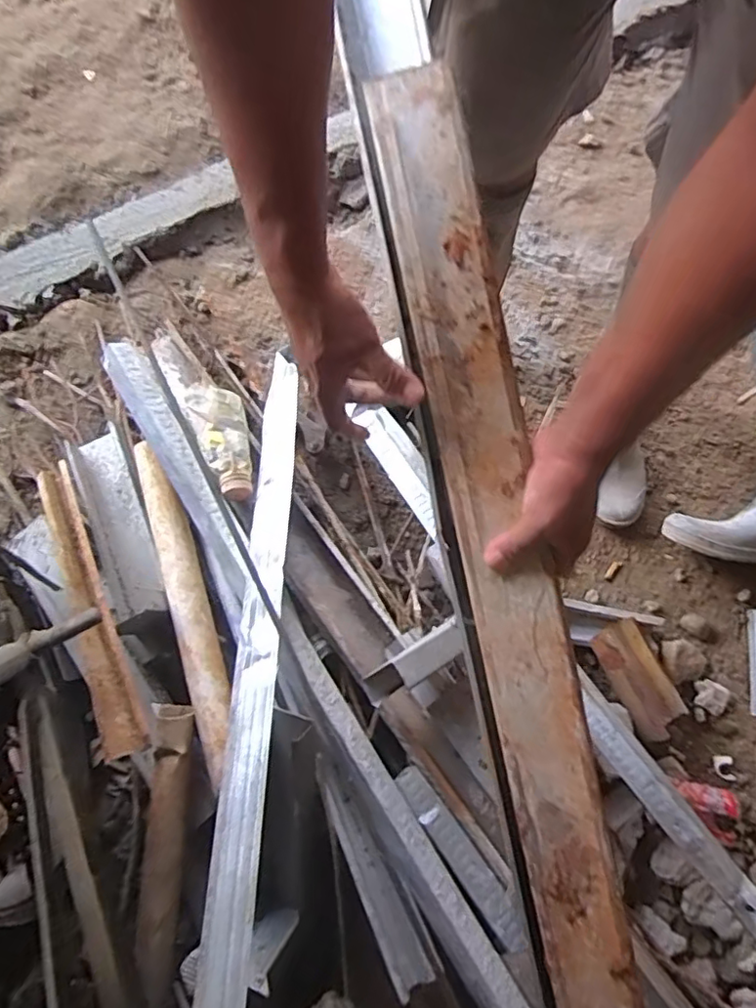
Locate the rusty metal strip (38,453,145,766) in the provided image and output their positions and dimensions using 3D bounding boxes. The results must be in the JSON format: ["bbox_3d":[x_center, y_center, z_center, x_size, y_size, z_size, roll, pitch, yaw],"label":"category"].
[{"bbox_3d":[-0.362,0.102,0.733,0.052,0.029,0.444,-29,57,-8],"label":"rusty metal strip"}]

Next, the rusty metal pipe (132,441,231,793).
[{"bbox_3d":[-0.249,0.122,0.765,0.056,0.041,0.437,-19,75,-5],"label":"rusty metal pipe"}]

